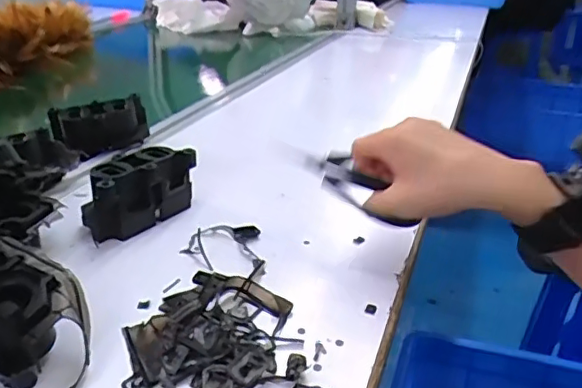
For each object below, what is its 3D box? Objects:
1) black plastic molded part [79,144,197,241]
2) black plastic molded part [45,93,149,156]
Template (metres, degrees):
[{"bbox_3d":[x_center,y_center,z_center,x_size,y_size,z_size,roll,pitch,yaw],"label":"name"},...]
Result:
[{"bbox_3d":[-0.123,-0.003,0.456,0.043,0.051,0.099,19,31,31],"label":"black plastic molded part"},{"bbox_3d":[-0.201,-0.072,0.601,0.095,0.049,0.035,-8,26,-18],"label":"black plastic molded part"}]

